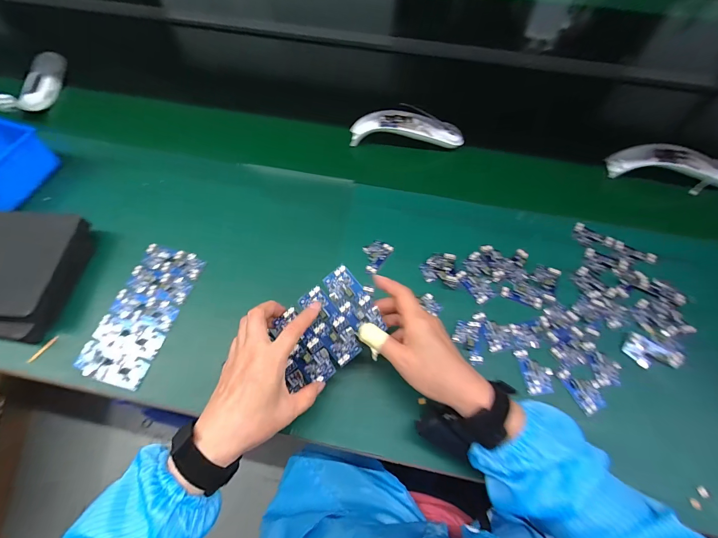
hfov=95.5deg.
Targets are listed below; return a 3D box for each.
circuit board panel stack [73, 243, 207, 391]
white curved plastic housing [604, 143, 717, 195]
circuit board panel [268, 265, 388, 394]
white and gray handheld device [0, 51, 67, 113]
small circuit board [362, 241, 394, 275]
[{"bbox_3d":[-0.294,0.057,0.448,0.092,0.010,0.190,14,64,6],"label":"circuit board panel stack"},{"bbox_3d":[0.544,-0.162,0.548,0.200,0.059,0.089,7,63,2],"label":"white curved plastic housing"},{"bbox_3d":[-0.039,0.069,0.378,0.132,0.009,0.090,-38,82,-4],"label":"circuit board panel"},{"bbox_3d":[-0.635,-0.362,0.638,0.060,0.062,0.191,-4,63,-3],"label":"white and gray handheld device"},{"bbox_3d":[0.022,-0.021,0.485,0.037,0.004,0.056,32,67,14],"label":"small circuit board"}]

